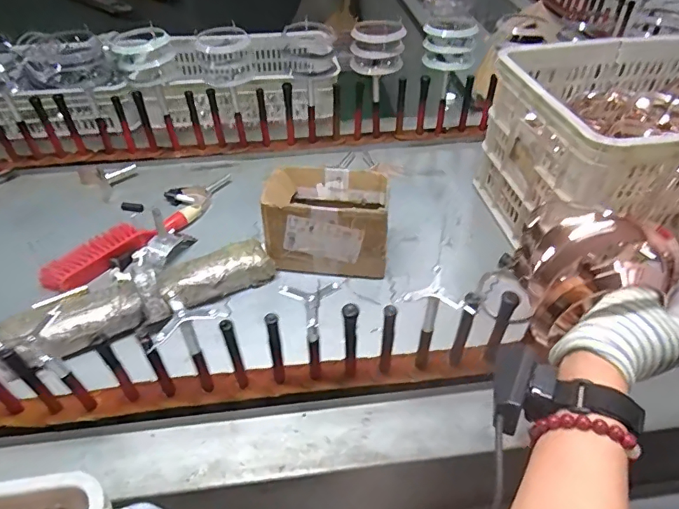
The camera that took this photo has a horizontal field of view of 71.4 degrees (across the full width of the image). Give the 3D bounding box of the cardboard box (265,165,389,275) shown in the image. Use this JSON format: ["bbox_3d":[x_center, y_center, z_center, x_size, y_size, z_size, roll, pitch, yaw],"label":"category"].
[{"bbox_3d":[-0.020,-0.059,0.837,0.204,0.140,0.150,0,43,5],"label":"cardboard box"}]

